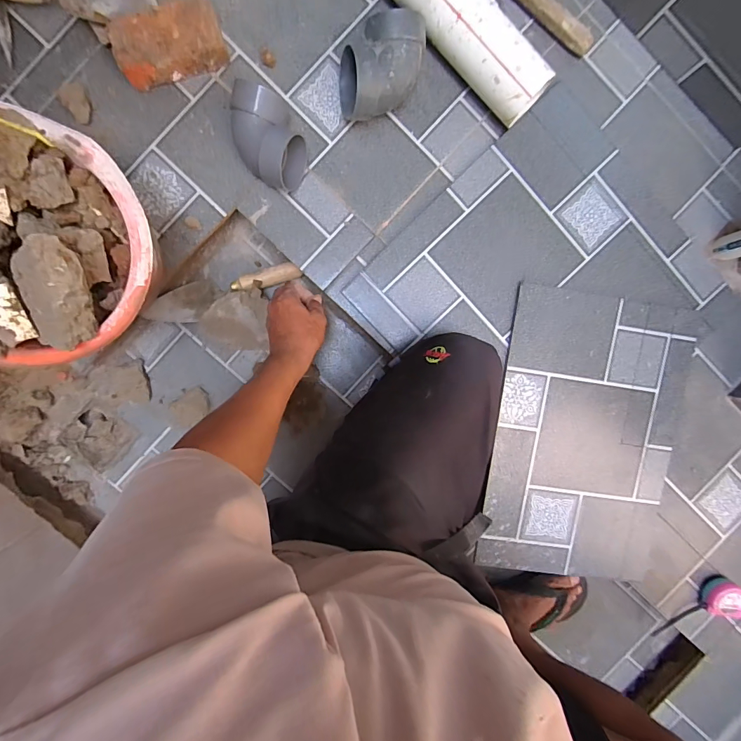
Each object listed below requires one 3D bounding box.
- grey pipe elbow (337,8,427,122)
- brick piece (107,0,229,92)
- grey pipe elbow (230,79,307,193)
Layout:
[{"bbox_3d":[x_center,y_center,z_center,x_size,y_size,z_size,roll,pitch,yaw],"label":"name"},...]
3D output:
[{"bbox_3d":[0.021,-0.448,0.600,0.147,0.092,0.104,-30,96,0],"label":"grey pipe elbow"},{"bbox_3d":[-0.299,-0.485,0.601,0.159,0.043,0.082,-19,95,-1],"label":"brick piece"},{"bbox_3d":[-0.152,-0.346,0.607,0.095,0.077,0.145,-22,95,-1],"label":"grey pipe elbow"}]

